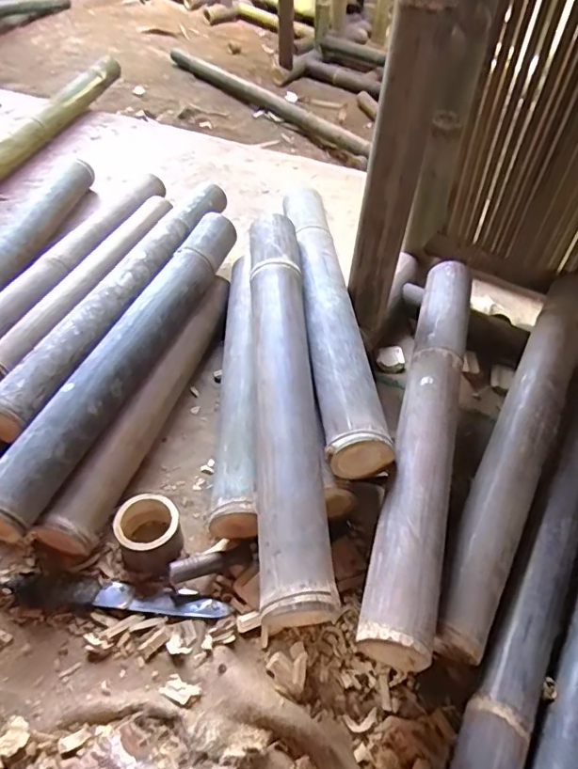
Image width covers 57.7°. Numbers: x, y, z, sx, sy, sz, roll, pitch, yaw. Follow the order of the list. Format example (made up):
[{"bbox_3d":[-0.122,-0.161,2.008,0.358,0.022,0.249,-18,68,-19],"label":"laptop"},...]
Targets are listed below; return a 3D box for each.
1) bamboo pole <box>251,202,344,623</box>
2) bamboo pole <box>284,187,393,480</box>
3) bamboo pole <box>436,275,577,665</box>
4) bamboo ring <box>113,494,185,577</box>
[{"bbox_3d":[-0.010,-0.014,0.698,0.081,0.073,0.616,-2,50,-4],"label":"bamboo pole"},{"bbox_3d":[0.050,-0.134,0.808,0.082,0.056,0.595,-4,50,-5],"label":"bamboo pole"},{"bbox_3d":[0.326,0.055,0.715,0.079,0.088,0.626,25,54,18],"label":"bamboo pole"},{"bbox_3d":[-0.175,0.183,0.656,0.075,0.059,0.076,1,50,-1],"label":"bamboo ring"}]

